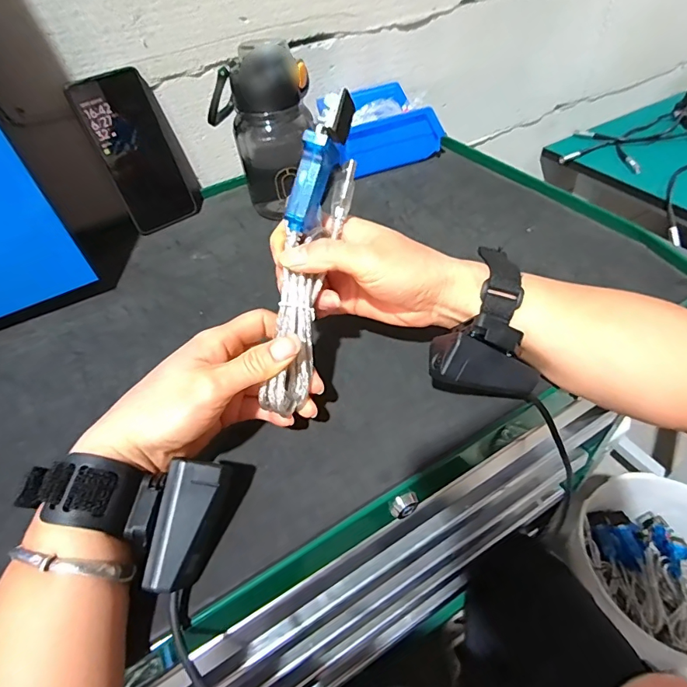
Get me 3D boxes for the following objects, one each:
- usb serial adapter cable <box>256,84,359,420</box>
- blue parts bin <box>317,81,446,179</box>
[{"bbox_3d":[-0.022,-0.053,0.288,0.033,0.041,0.193,9,94,14],"label":"usb serial adapter cable"},{"bbox_3d":[0.046,-0.286,0.587,0.135,0.066,0.111,-16,48,-8],"label":"blue parts bin"}]

